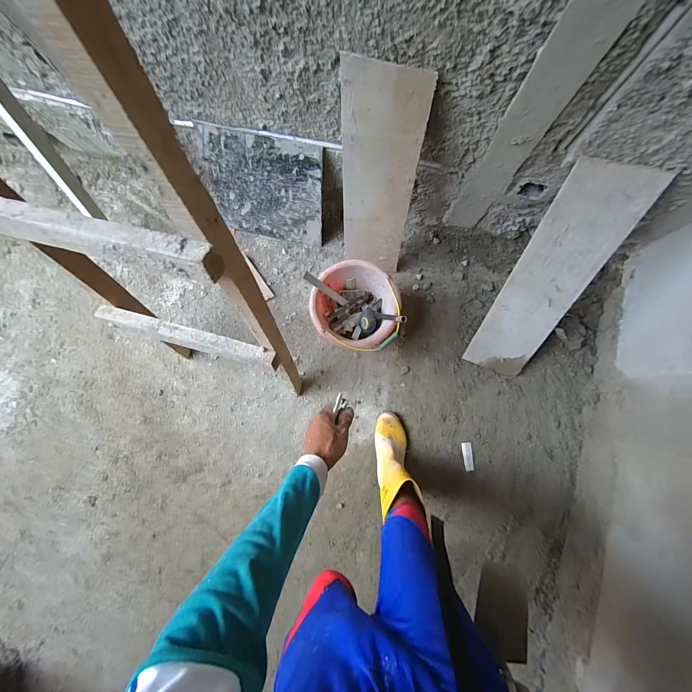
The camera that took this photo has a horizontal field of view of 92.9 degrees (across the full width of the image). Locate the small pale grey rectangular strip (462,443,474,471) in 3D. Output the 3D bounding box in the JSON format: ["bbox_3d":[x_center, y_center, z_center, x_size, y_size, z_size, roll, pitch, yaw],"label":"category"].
[{"bbox_3d":[0.438,0.398,1.179,0.034,0.008,0.101,-7,84,4],"label":"small pale grey rectangular strip"}]

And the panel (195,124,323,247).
[{"bbox_3d":[-0.288,-0.536,1.150,0.422,0.380,0.012,14,63,6],"label":"panel"}]

